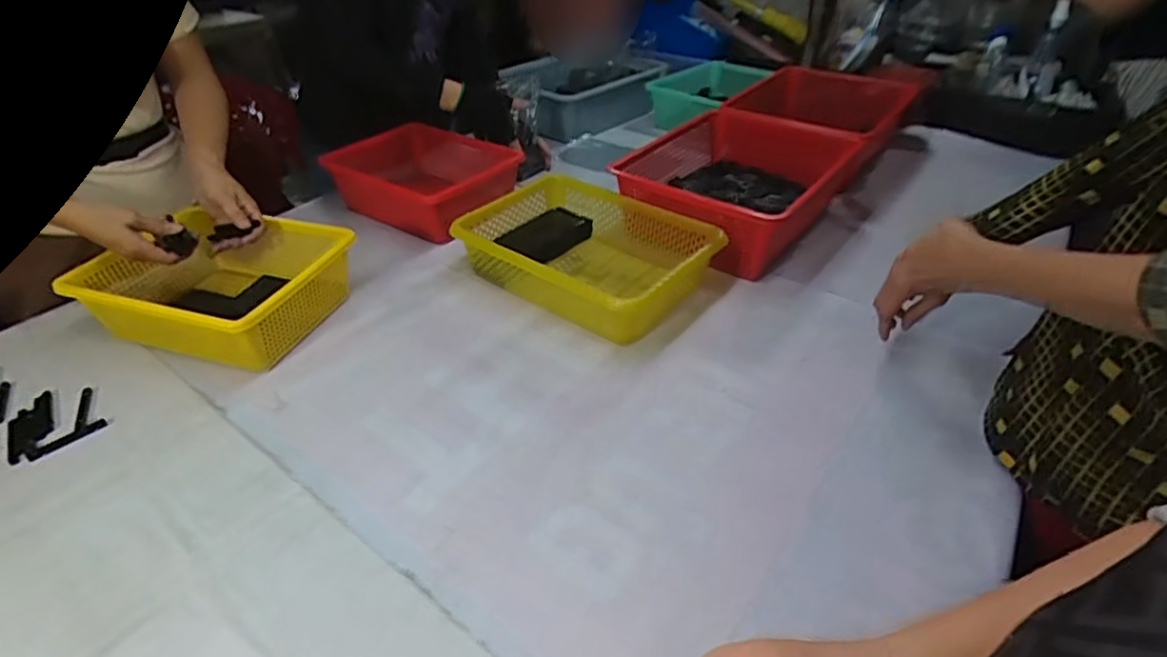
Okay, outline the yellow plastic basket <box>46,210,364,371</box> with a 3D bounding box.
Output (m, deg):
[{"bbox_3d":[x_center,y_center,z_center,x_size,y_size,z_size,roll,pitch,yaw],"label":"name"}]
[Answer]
[{"bbox_3d":[-0.504,-0.060,0.835,0.297,0.112,0.241,11,38,16],"label":"yellow plastic basket"}]

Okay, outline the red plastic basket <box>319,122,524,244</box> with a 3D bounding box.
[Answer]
[{"bbox_3d":[-0.288,-0.269,1.092,0.304,0.116,0.234,24,43,30],"label":"red plastic basket"}]

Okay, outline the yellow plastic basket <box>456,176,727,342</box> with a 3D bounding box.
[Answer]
[{"bbox_3d":[-0.001,-0.121,0.902,0.367,0.090,0.256,28,46,33],"label":"yellow plastic basket"}]

